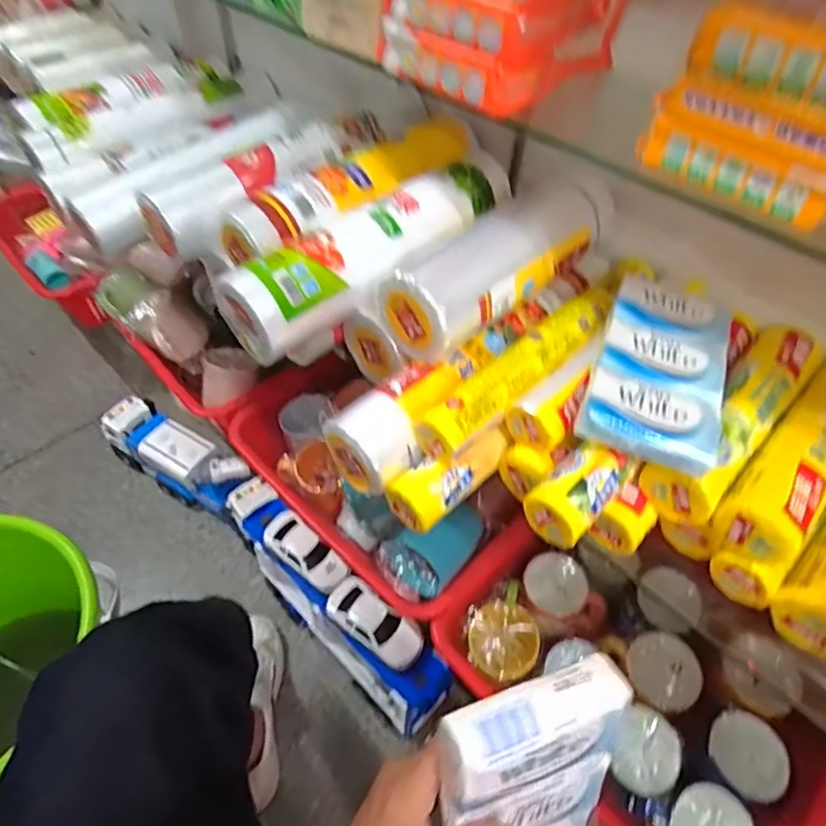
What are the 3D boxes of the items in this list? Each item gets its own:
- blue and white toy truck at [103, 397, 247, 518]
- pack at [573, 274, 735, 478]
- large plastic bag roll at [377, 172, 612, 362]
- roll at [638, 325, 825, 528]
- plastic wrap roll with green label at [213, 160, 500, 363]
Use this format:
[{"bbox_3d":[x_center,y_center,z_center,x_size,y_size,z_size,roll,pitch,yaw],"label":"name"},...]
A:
[{"bbox_3d":[-0.424,0.088,1.033,0.278,0.132,0.089,26,53,18],"label":"blue and white toy truck"},{"bbox_3d":[0.194,-0.037,0.443,0.093,0.028,0.168,20,51,14],"label":"pack"},{"bbox_3d":[0.085,-0.149,0.537,0.256,0.066,0.093,-35,59,-28],"label":"large plastic bag roll"},{"bbox_3d":[0.272,0.003,0.475,0.052,0.055,0.220,38,58,26],"label":"roll"},{"bbox_3d":[-0.040,-0.149,0.528,0.281,0.070,0.076,-36,60,-28],"label":"plastic wrap roll with green label"}]

